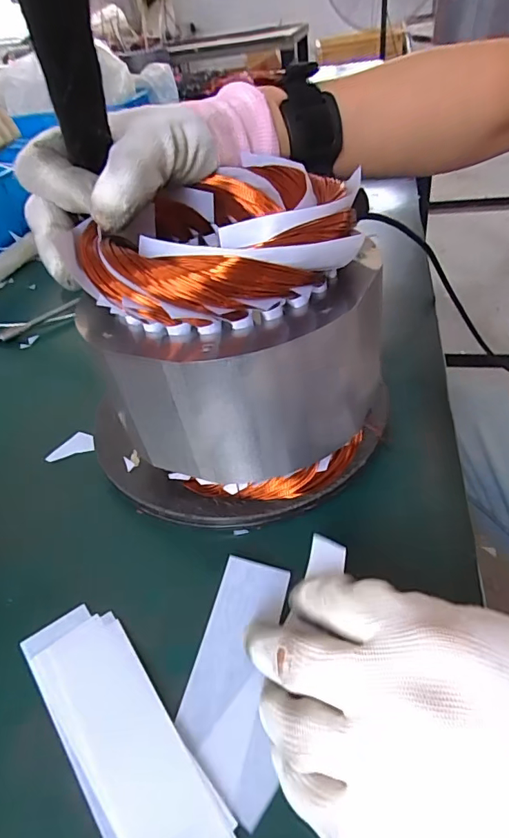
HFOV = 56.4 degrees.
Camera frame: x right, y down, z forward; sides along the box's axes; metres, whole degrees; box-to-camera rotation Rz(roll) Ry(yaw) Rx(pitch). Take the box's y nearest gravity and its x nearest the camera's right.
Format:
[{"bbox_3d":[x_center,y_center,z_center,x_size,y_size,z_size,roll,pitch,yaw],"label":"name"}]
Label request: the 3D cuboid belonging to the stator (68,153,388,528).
[{"bbox_3d":[-0.020,-0.035,0.251,0.138,0.149,0.129,-18,43,-14],"label":"stator"}]

